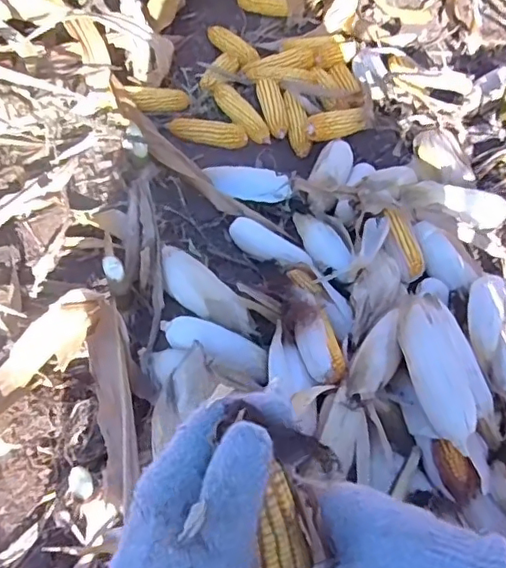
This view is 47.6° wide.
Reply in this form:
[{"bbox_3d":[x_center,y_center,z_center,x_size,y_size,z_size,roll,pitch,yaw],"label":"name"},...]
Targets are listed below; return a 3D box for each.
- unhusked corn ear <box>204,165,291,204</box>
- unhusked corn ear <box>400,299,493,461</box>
[{"bbox_3d":[-0.010,-0.201,1.143,0.175,0.039,0.054,10,55,6],"label":"unhusked corn ear"},{"bbox_3d":[0.273,0.114,0.802,0.116,0.083,0.218,-12,56,-10],"label":"unhusked corn ear"}]

